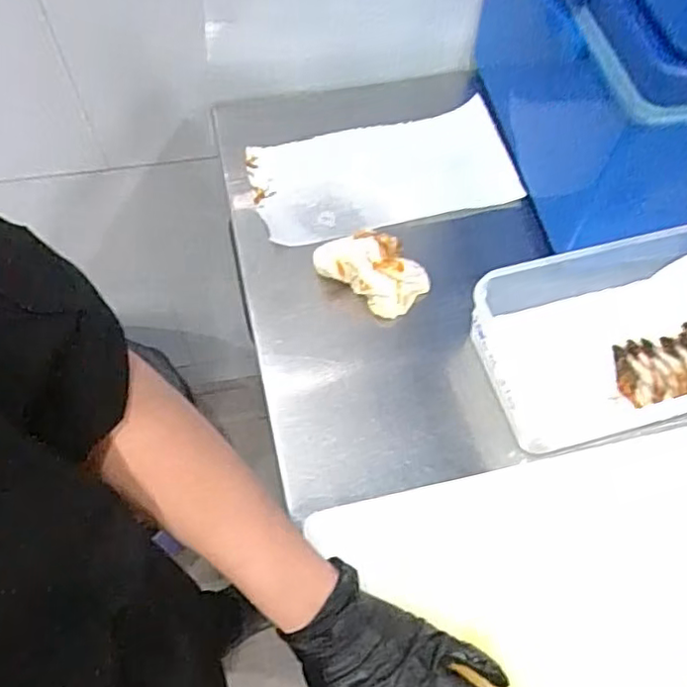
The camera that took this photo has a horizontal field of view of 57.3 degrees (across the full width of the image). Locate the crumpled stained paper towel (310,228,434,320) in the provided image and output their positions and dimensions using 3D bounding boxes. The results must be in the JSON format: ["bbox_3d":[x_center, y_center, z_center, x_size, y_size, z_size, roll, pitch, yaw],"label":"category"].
[{"bbox_3d":[0.031,-0.080,0.648,0.113,0.052,0.077,31,64,18],"label":"crumpled stained paper towel"}]

